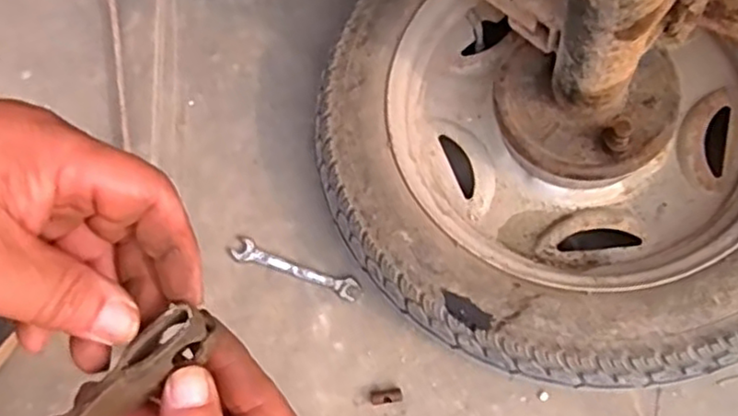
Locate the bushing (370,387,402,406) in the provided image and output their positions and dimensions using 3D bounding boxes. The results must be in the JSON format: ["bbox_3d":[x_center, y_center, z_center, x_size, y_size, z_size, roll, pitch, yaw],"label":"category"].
[{"bbox_3d":[0.014,0.157,0.553,0.026,0.007,0.012,-9,70,-2],"label":"bushing"}]

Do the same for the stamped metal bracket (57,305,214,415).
[{"bbox_3d":[-0.096,0.070,0.243,0.087,0.019,0.022,-43,74,-2],"label":"stamped metal bracket"}]

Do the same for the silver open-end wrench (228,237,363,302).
[{"bbox_3d":[-0.065,0.054,0.590,0.121,0.005,0.020,20,72,8],"label":"silver open-end wrench"}]

